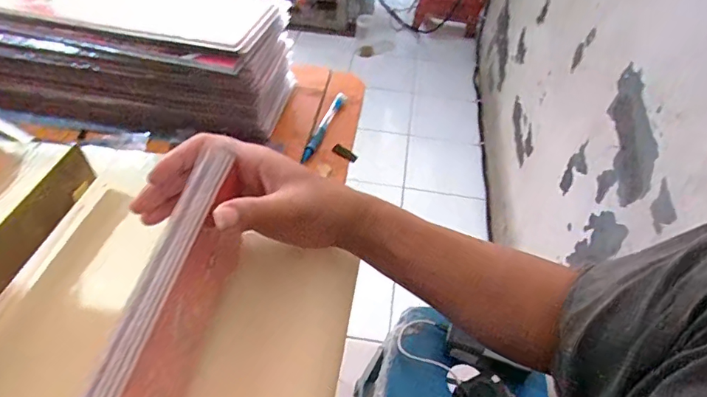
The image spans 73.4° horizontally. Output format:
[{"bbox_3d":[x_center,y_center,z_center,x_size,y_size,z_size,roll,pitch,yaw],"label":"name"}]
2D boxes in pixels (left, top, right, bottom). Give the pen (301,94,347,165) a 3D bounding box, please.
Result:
[{"bbox_3d":[-0.034,-0.087,0.562,0.012,0.015,0.133,15,47,9],"label":"pen"}]

